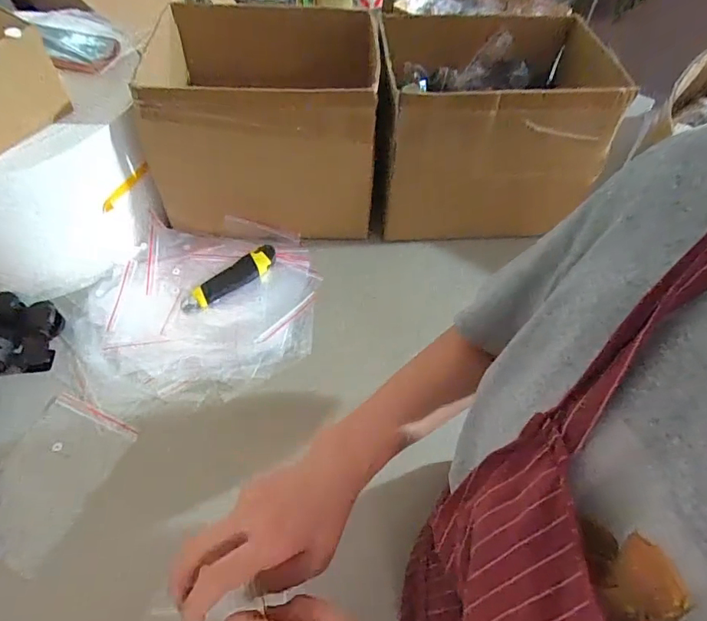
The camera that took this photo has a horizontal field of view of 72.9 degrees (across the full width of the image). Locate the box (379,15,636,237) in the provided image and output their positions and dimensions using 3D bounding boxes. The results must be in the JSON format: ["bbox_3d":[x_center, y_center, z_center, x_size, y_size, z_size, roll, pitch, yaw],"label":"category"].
[{"bbox_3d":[0.196,-0.304,0.769,0.310,0.241,0.292,-1,54,-3],"label":"box"}]

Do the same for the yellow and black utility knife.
[{"bbox_3d":[-0.178,-0.048,0.688,0.151,0.018,0.041,-35,63,-25],"label":"yellow and black utility knife"}]

